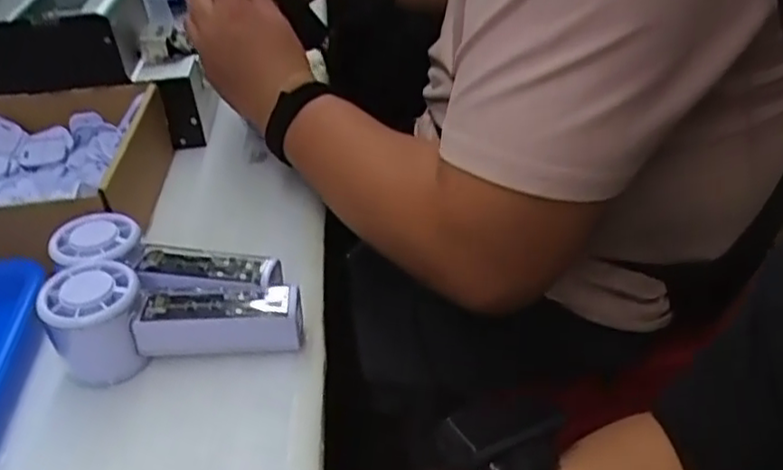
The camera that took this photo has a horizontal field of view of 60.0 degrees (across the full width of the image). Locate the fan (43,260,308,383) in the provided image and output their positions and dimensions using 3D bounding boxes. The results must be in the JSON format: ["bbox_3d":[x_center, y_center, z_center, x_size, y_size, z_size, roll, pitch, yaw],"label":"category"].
[{"bbox_3d":[-0.134,0.049,0.425,0.152,0.051,0.056,-4,37,0],"label":"fan"}]

